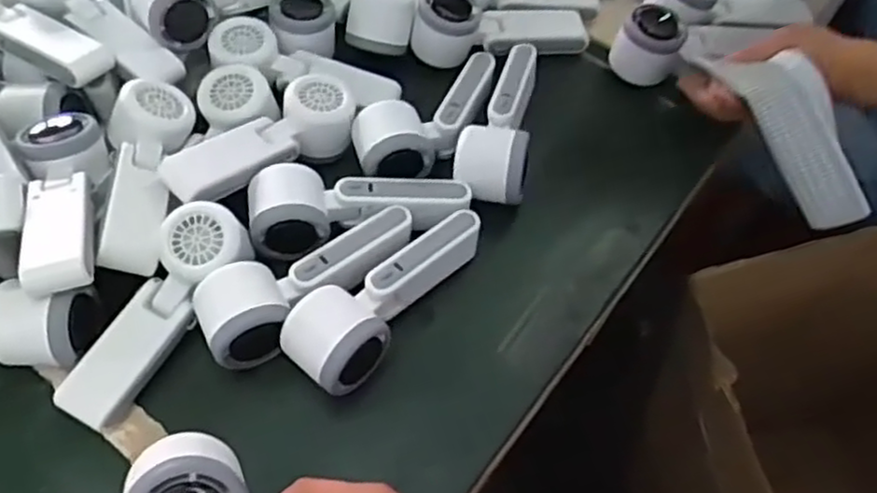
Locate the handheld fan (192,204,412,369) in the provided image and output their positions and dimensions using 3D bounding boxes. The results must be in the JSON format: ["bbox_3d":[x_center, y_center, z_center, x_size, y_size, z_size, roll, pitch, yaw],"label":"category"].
[{"bbox_3d":[-0.088,0.028,0.514,0.162,0.053,0.063,-28,61,-18],"label":"handheld fan"}]

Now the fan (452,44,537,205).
[{"bbox_3d":[0.049,-0.109,0.595,0.057,0.043,0.159,7,56,4],"label":"fan"}]

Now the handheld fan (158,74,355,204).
[{"bbox_3d":[-0.135,-0.080,0.565,0.057,0.046,0.165,40,64,22],"label":"handheld fan"}]

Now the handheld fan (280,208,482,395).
[{"bbox_3d":[-0.031,0.038,0.510,0.164,0.055,0.060,-39,65,-23],"label":"handheld fan"}]

